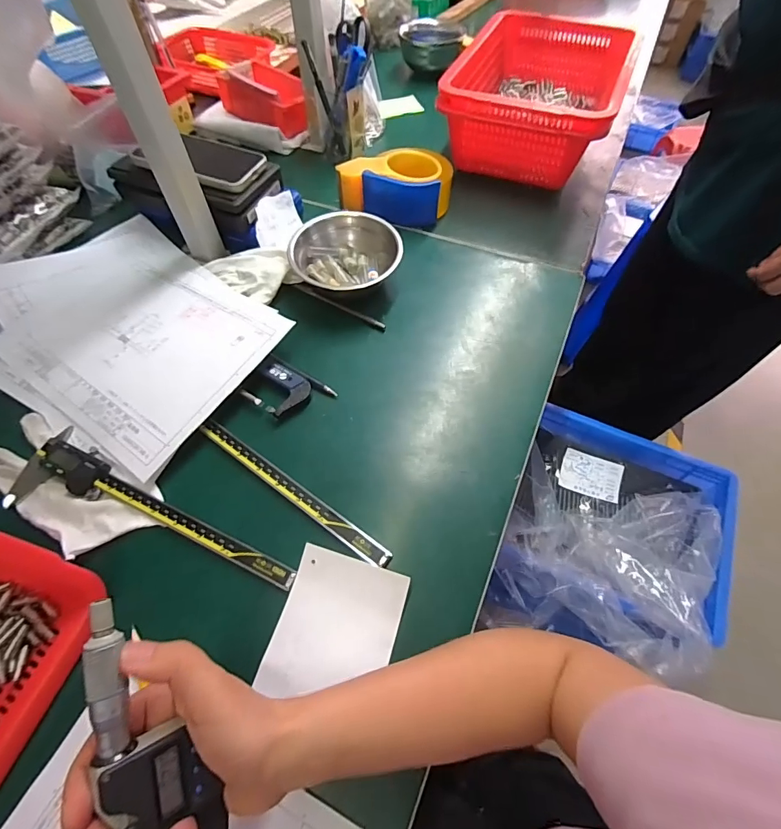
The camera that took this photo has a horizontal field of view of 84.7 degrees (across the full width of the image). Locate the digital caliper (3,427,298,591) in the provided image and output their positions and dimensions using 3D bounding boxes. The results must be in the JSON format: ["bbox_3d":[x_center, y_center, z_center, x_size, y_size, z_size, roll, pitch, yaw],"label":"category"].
[{"bbox_3d":[-0.211,0.092,0.371,0.277,0.011,0.073,22,61,12],"label":"digital caliper"}]

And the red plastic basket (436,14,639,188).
[{"bbox_3d":[0.216,-0.470,0.639,0.220,0.110,0.275,20,61,11],"label":"red plastic basket"}]

